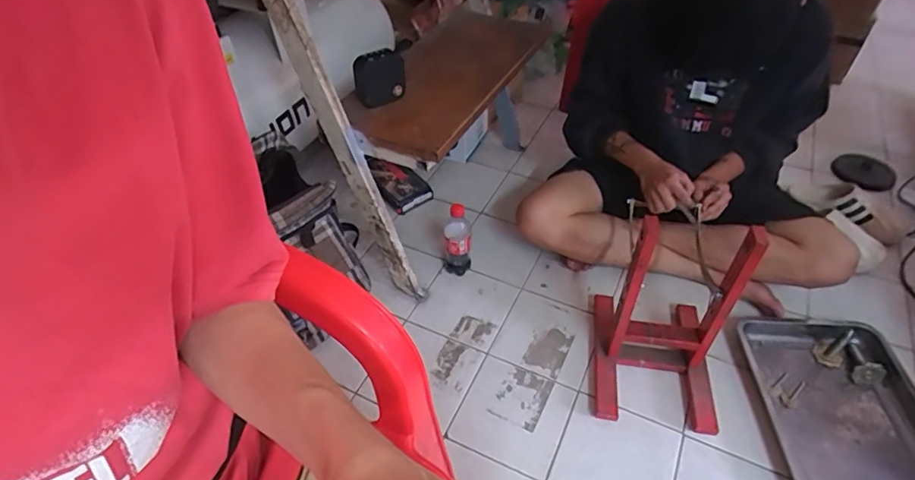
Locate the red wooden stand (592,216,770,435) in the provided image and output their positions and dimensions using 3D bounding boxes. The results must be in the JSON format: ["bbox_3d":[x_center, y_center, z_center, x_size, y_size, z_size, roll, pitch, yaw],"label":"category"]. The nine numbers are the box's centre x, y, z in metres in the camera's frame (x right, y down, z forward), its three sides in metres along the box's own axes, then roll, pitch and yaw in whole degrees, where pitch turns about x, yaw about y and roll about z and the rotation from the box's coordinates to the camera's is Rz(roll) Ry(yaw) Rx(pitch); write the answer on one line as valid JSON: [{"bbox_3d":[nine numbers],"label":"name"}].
[{"bbox_3d":[0.403,0.122,0.982,0.230,0.392,0.301,6,45,8],"label":"red wooden stand"}]

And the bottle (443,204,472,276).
[{"bbox_3d":[0.000,0.006,1.239,0.066,0.203,0.059,-2,44,-1],"label":"bottle"}]

